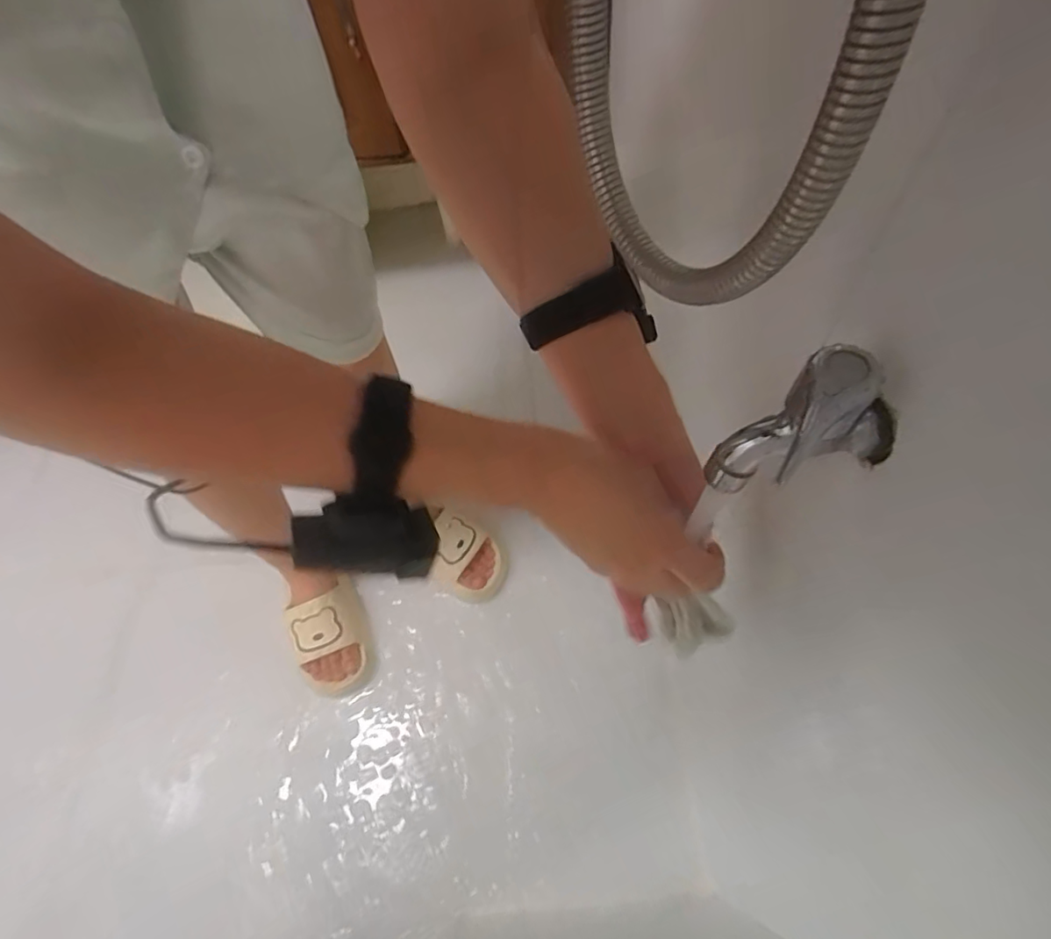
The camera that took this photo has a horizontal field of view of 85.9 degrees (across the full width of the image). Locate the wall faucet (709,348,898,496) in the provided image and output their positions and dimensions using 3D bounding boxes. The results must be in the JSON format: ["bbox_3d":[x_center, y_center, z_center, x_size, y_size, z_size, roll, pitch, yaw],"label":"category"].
[{"bbox_3d":[0.127,-0.018,0.250,0.063,0.079,0.034,-10,59,-9],"label":"wall faucet"}]

